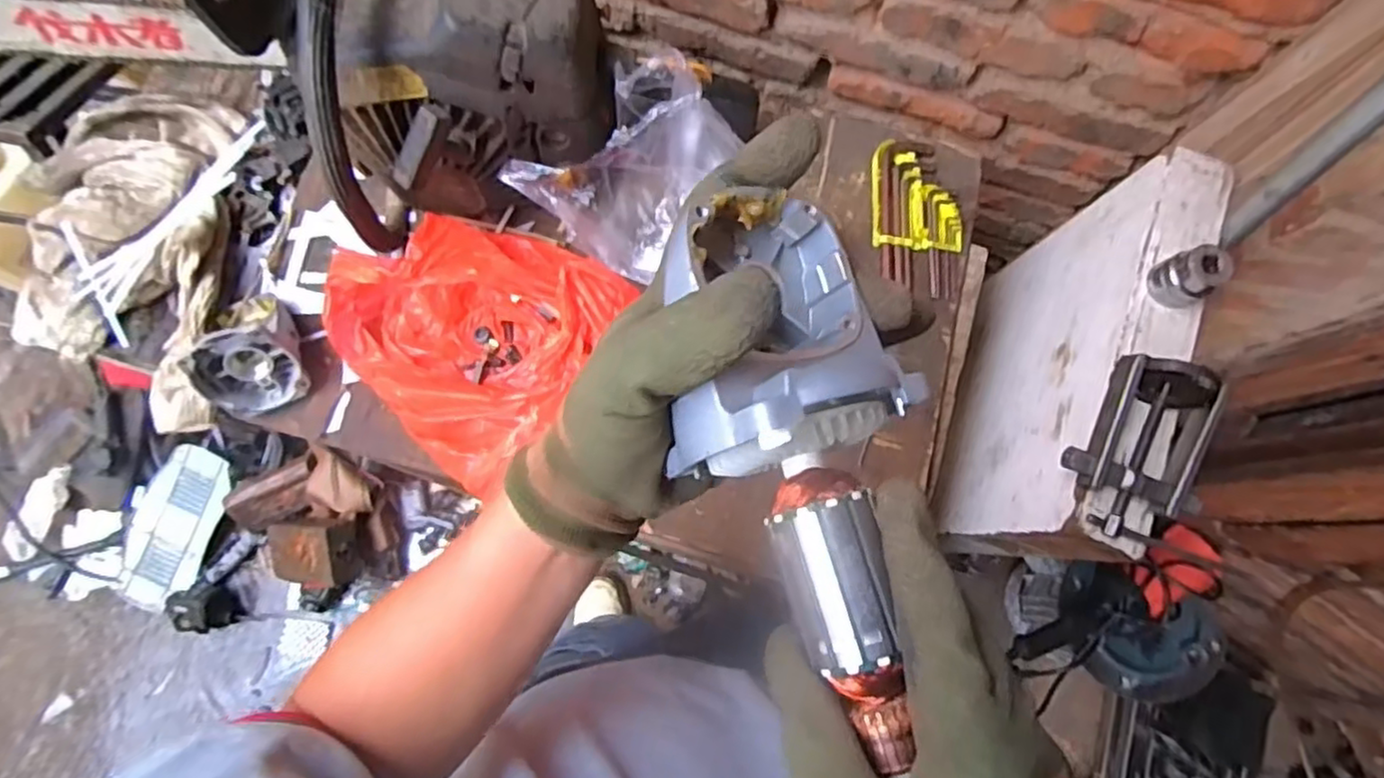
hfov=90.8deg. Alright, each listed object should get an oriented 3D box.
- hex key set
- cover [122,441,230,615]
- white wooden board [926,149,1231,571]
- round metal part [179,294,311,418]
[{"bbox_3d":[0.230,-0.175,0.695,0.088,0.009,0.169,3,77,-1],"label":"hex key set"},{"bbox_3d":[-1.073,0.289,1.411,0.169,0.030,0.346,26,95,-9],"label":"cover"},{"bbox_3d":[0.364,-0.011,0.675,0.076,0.267,0.355,22,78,3],"label":"white wooden board"},{"bbox_3d":[-0.406,-0.039,0.629,0.084,0.068,0.115,-7,78,-3],"label":"round metal part"}]

